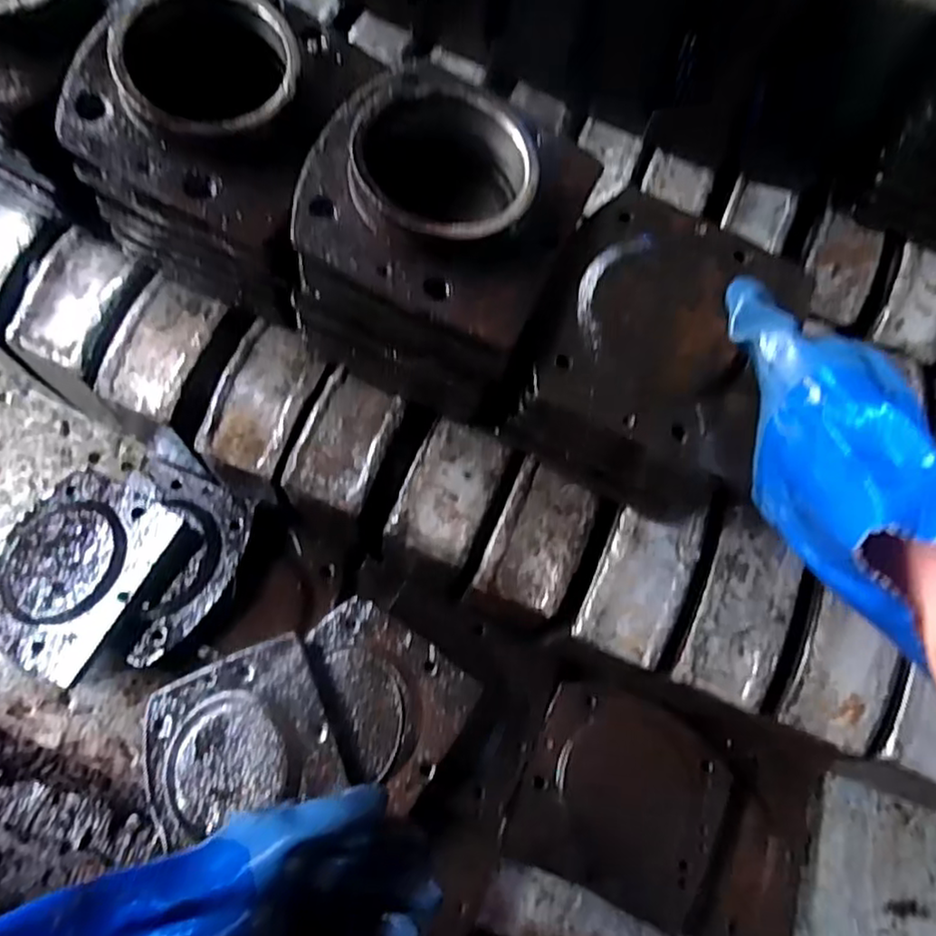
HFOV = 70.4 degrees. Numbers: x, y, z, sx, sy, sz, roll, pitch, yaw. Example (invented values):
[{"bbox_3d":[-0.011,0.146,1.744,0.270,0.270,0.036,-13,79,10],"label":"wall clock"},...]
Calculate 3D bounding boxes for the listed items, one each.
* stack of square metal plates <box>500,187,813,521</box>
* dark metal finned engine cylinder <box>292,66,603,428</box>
[{"bbox_3d":[0.119,-0.067,0.437,0.137,0.121,0.150,24,68,7],"label":"stack of square metal plates"},{"bbox_3d":[-0.015,-0.137,0.429,0.148,0.161,0.150,25,71,4],"label":"dark metal finned engine cylinder"}]

